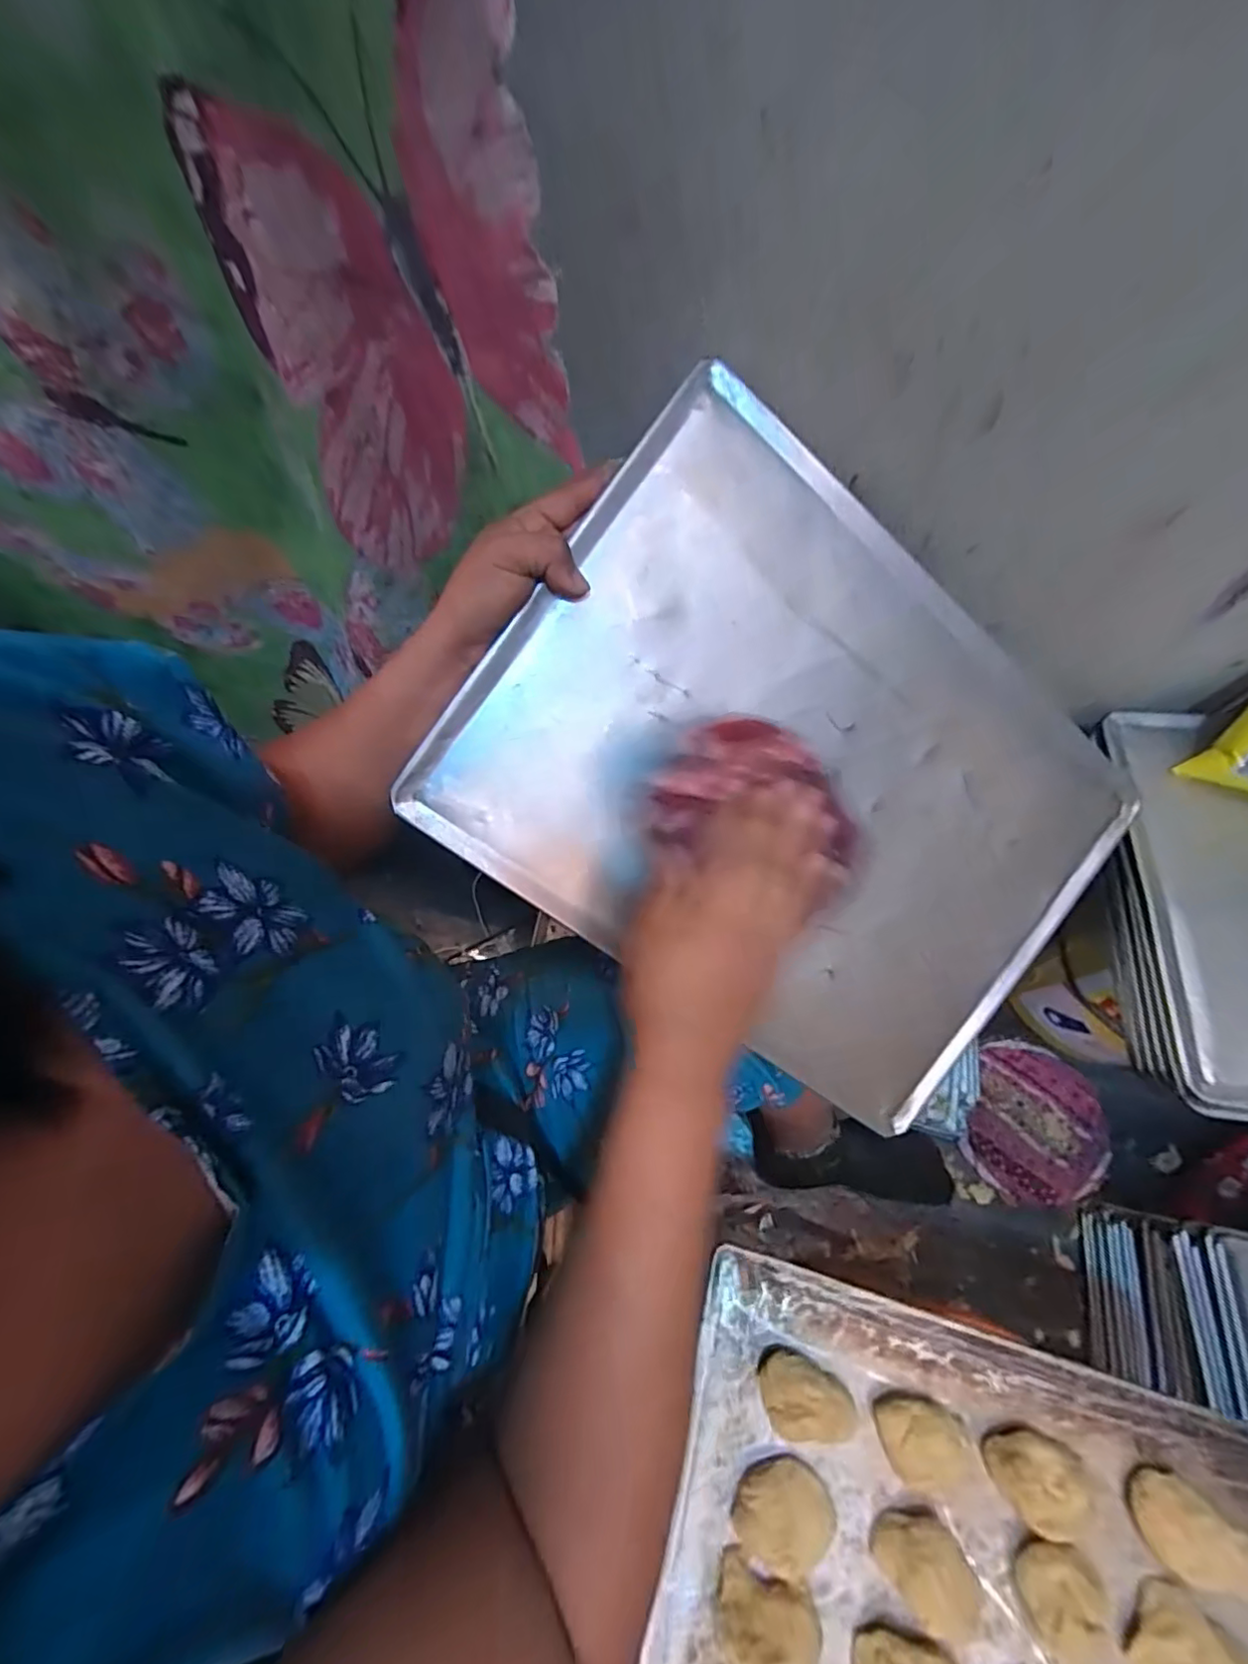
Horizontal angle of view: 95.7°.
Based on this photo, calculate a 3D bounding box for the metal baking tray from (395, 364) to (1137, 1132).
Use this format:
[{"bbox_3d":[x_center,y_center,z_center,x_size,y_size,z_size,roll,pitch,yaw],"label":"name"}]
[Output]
[{"bbox_3d":[0.130,-0.022,0.389,0.442,0.022,0.326,36,93,-15],"label":"metal baking tray"}]

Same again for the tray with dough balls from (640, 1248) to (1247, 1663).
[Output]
[{"bbox_3d":[0.251,0.518,0.335,0.444,0.038,0.332,14,65,8],"label":"tray with dough balls"}]

